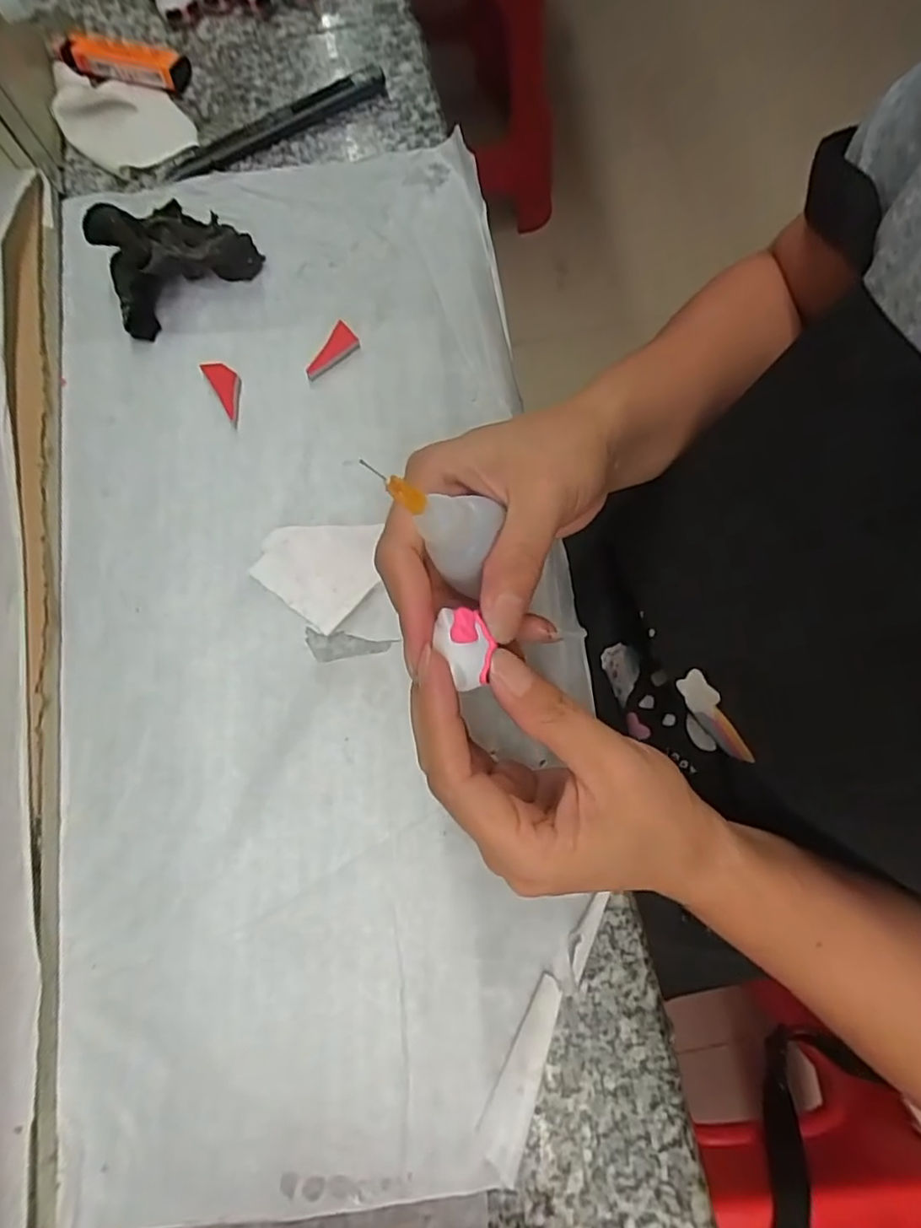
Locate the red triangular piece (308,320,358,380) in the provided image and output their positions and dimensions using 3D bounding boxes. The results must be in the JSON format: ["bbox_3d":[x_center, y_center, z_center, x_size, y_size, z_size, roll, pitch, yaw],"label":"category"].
[{"bbox_3d":[-0.067,-0.138,0.321,0.014,0.007,0.033,29,78,8],"label":"red triangular piece"}]

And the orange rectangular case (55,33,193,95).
[{"bbox_3d":[-0.206,-0.336,0.371,0.076,0.018,0.022,15,76,5],"label":"orange rectangular case"}]

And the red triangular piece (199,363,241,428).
[{"bbox_3d":[-0.122,-0.119,0.319,0.014,0.005,0.037,-31,77,-7],"label":"red triangular piece"}]

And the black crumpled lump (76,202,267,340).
[{"bbox_3d":[-0.157,-0.195,0.323,0.078,0.033,0.054,-36,77,-8],"label":"black crumpled lump"}]

